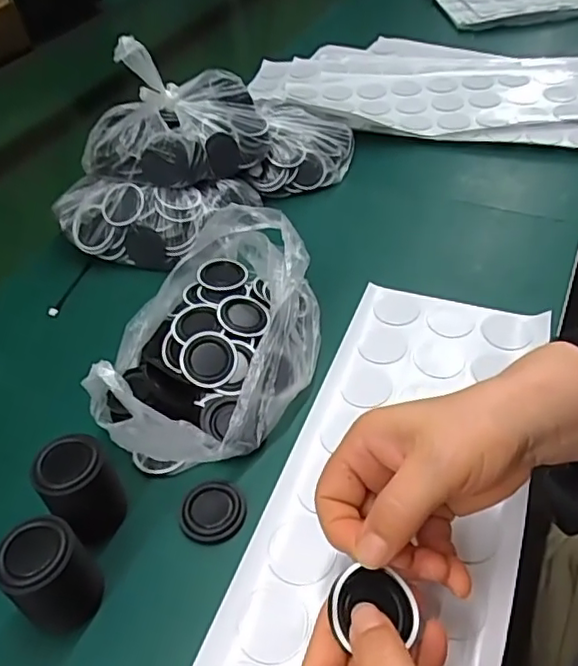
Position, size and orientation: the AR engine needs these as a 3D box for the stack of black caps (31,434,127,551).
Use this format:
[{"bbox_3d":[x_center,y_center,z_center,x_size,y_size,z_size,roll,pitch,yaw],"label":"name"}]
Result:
[{"bbox_3d":[-0.118,0.089,0.341,0.037,0.052,0.036,-32,50,-24],"label":"stack of black caps"}]

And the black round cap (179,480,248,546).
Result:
[{"bbox_3d":[-0.045,0.104,0.352,0.037,0.005,0.038,-3,45,3],"label":"black round cap"}]

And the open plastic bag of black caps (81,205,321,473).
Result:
[{"bbox_3d":[-0.052,-0.005,0.408,0.141,0.082,0.198,-4,45,2],"label":"open plastic bag of black caps"}]

